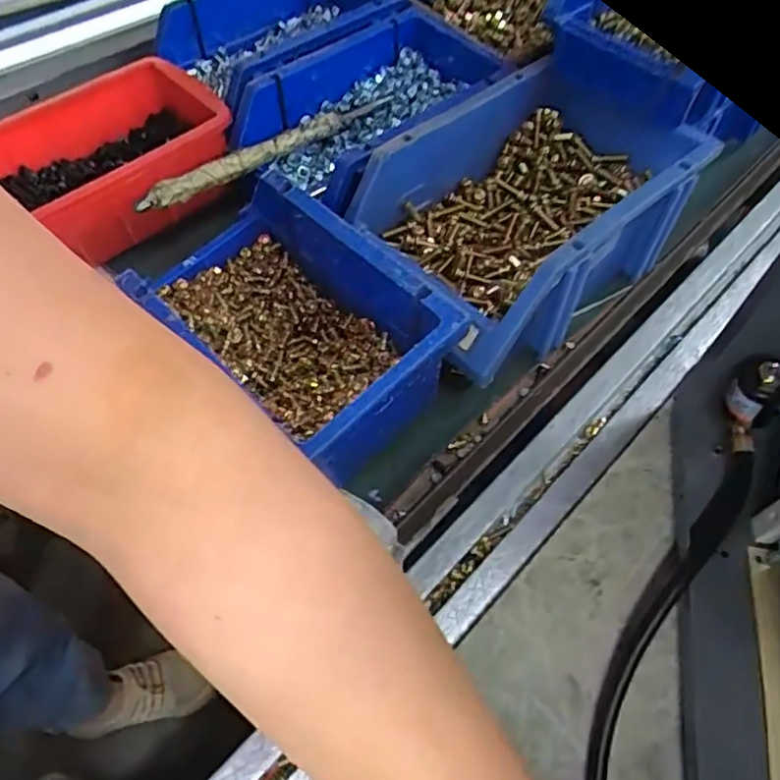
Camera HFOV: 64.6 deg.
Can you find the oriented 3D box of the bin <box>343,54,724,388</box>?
[{"bbox_3d":[0.074,-0.093,0.353,0.176,0.092,0.128,-34,64,-18],"label":"bin"}]

